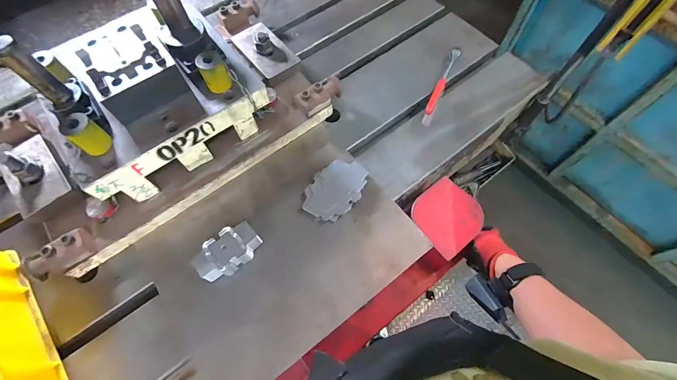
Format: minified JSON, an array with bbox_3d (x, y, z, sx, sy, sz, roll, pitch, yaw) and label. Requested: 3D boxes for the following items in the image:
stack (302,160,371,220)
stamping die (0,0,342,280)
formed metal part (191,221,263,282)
[{"bbox_3d":[-0.004,-0.002,0.591,0.081,0.028,0.126,38,72,20],"label":"stack"},{"bbox_3d":[-0.329,-0.166,0.572,0.586,0.261,0.342,-36,67,-14],"label":"stamping die"},{"bbox_3d":[-0.183,0.104,0.541,0.105,0.046,0.059,-41,68,-16],"label":"formed metal part"}]

